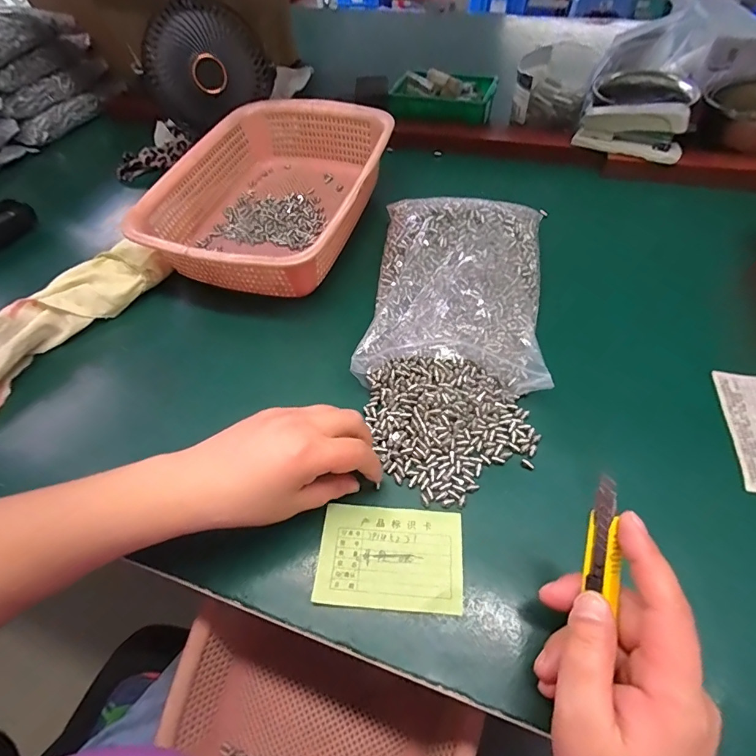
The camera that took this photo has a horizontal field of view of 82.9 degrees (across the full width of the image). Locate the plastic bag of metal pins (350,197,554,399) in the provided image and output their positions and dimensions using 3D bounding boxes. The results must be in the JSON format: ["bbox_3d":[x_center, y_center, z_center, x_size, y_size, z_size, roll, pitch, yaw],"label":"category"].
[{"bbox_3d":[0.075,-0.094,0.408,0.159,0.047,0.226,6,54,7],"label":"plastic bag of metal pins"}]

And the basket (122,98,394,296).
[{"bbox_3d":[-0.114,-0.210,0.495,0.216,0.080,0.289,14,56,12],"label":"basket"}]

